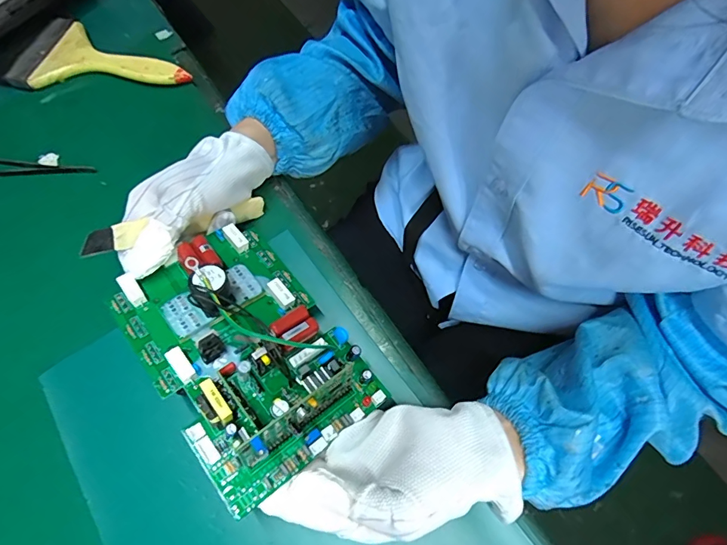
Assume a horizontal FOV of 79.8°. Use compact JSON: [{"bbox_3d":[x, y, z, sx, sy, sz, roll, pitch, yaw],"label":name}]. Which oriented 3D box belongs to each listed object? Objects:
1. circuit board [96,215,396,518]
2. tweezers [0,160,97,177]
[{"bbox_3d":[-0.081,0.046,0.285,0.112,0.042,0.167,-38,70,-14],"label":"circuit board"},{"bbox_3d":[-0.310,-0.098,0.399,0.133,0.011,0.023,-1,64,-1],"label":"tweezers"}]

